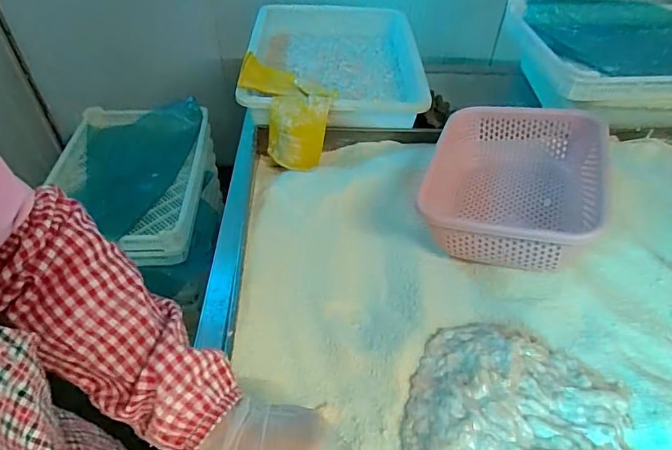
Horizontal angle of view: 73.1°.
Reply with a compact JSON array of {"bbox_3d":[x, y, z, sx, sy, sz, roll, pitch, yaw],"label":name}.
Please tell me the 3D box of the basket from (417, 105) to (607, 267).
[{"bbox_3d":[0.258,-0.051,0.664,0.249,0.114,0.274,16,50,13],"label":"basket"}]

